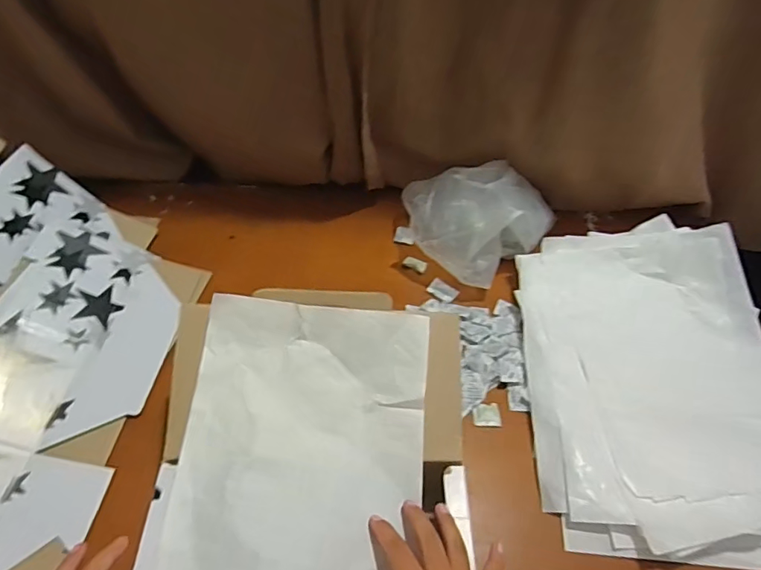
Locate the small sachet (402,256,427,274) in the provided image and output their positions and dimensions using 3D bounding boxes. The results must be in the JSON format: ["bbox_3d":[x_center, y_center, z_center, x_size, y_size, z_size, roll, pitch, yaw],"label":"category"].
[{"bbox_3d":[0.054,-0.032,0.782,0.035,0.013,0.022,24,51,14],"label":"small sachet"}]

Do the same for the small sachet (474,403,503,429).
[{"bbox_3d":[0.132,0.163,0.631,0.034,0.008,0.029,-3,50,-9],"label":"small sachet"}]

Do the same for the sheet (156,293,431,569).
[{"bbox_3d":[-0.067,0.169,0.418,0.206,0.072,0.323,5,49,-2],"label":"sheet"}]

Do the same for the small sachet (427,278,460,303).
[{"bbox_3d":[0.092,0.009,0.754,0.044,0.008,0.033,35,55,22],"label":"small sachet"}]

